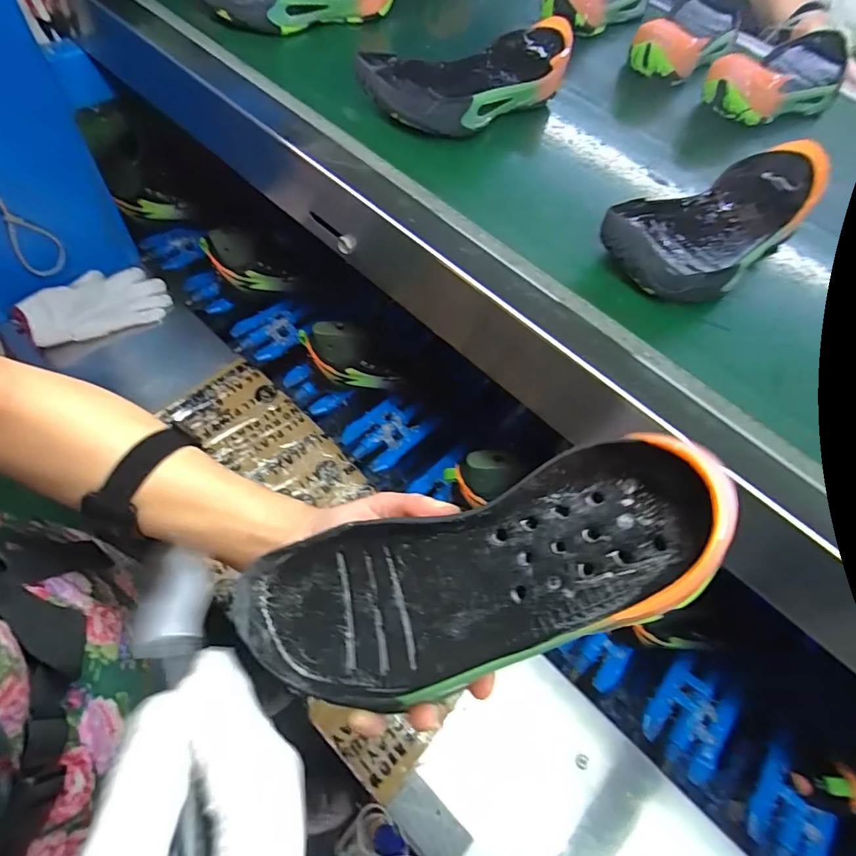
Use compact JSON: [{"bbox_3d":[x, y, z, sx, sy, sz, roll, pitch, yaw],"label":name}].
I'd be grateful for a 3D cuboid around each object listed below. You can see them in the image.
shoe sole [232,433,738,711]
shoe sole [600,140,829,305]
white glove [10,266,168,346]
[{"bbox_3d":[0.014,0.075,0.234,0.239,0.037,0.084,-23,60,19],"label":"shoe sole"},{"bbox_3d":[0.237,-0.171,0.392,0.224,0.056,0.098,-33,66,-15],"label":"shoe sole"},{"bbox_3d":[-0.518,-0.196,0.744,0.199,0.021,0.117,-26,76,-35],"label":"white glove"}]

